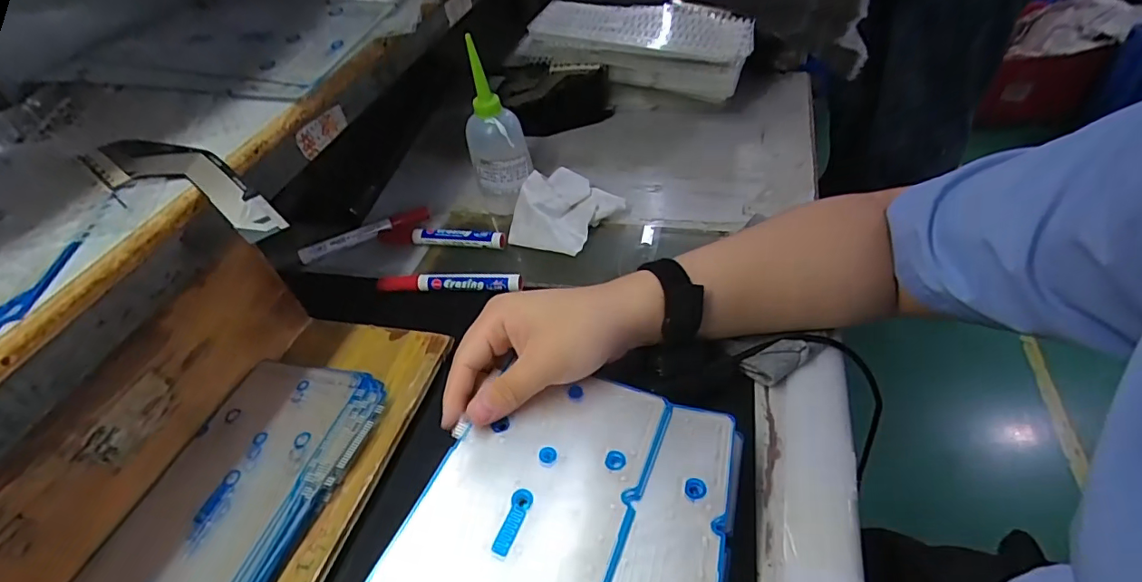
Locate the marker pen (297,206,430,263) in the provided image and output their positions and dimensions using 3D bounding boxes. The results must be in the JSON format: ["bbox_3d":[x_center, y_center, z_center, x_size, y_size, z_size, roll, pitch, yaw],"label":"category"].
[{"bbox_3d":[-0.223,-0.063,0.554,0.139,0.021,0.023,-24,48,-19],"label":"marker pen"}]

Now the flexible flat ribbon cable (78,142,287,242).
[{"bbox_3d":[-0.223,-0.059,0.290,0.134,0.023,0.047,27,53,28],"label":"flexible flat ribbon cable"}]

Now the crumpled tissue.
[{"bbox_3d":[-0.002,-0.088,0.531,0.099,0.031,0.108,14,48,18],"label":"crumpled tissue"}]

